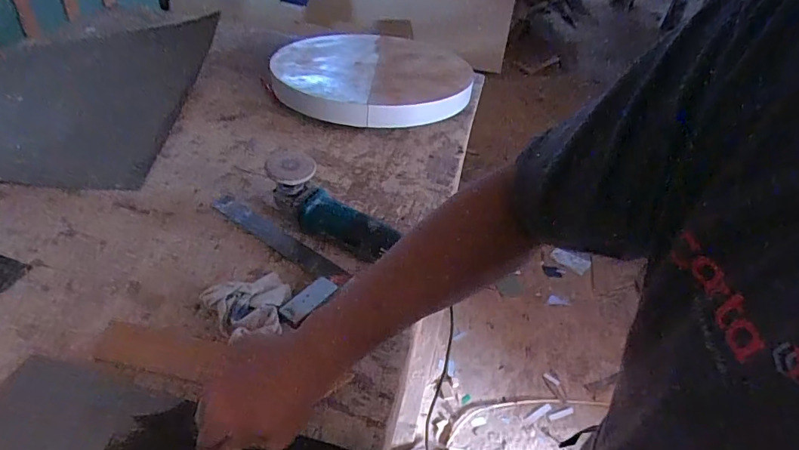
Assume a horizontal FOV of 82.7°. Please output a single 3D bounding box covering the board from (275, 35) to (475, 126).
[{"bbox_3d":[-0.057,-0.359,1.069,0.472,0.065,0.404,-10,45,-18],"label":"board"}]

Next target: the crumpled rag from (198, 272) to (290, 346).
[{"bbox_3d":[-0.208,0.111,0.634,0.111,0.032,0.106,-15,47,-22],"label":"crumpled rag"}]

